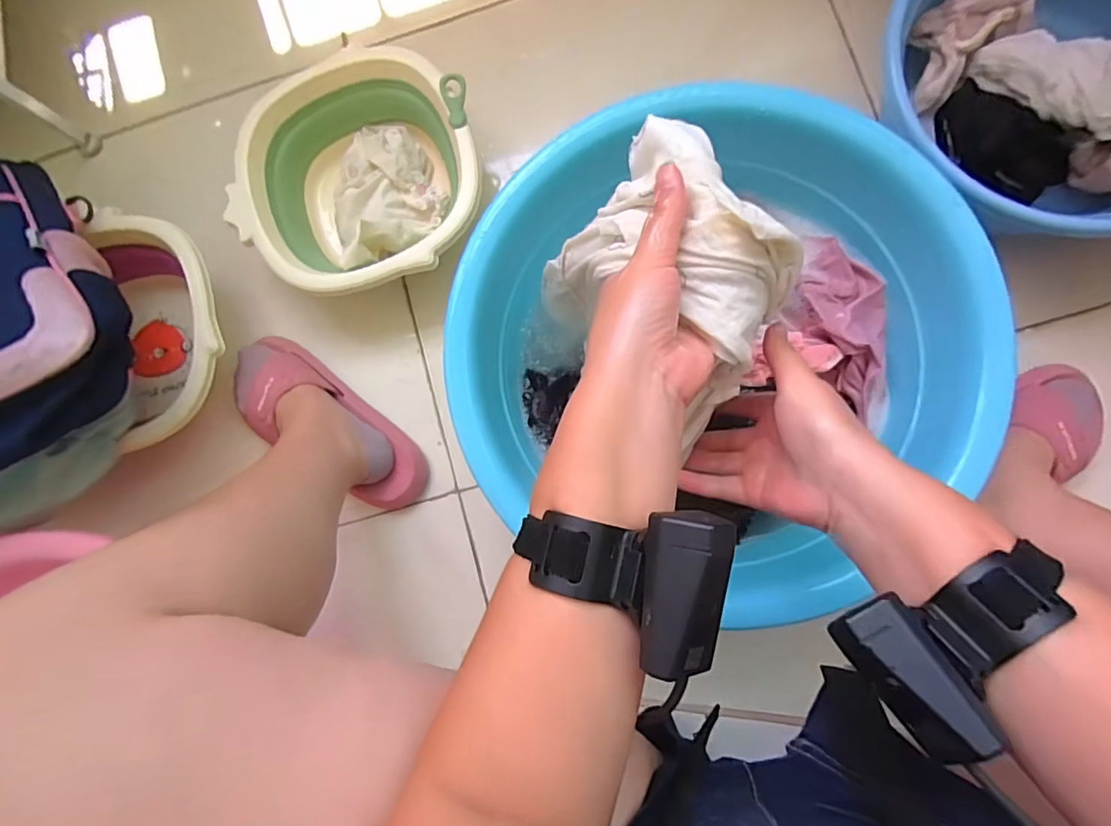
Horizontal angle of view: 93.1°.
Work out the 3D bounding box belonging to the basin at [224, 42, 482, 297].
[{"bbox_3d":[-0.225,-0.270,0.619,0.271,0.098,0.262,0,84,5],"label":"basin"}]

